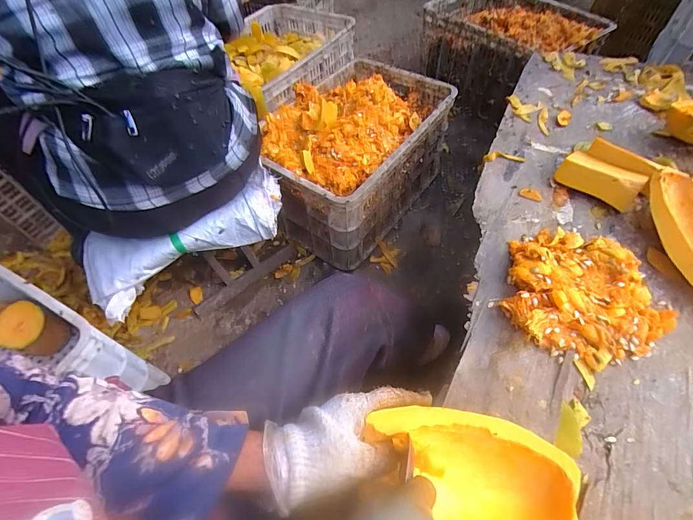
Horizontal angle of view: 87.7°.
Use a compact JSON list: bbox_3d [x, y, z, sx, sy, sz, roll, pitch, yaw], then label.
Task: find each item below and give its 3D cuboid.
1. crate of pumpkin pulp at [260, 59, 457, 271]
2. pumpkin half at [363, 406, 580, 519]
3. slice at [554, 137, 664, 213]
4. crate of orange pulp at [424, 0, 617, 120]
[{"bbox_3d":[0.021,-0.292,1.001,0.348,0.299,0.512,30,61,22],"label":"crate of pumpkin pulp"},{"bbox_3d":[0.114,0.203,0.328,0.179,0.059,0.107,6,55,8],"label":"pumpkin half"},{"bbox_3d":[0.417,-0.135,0.580,0.084,0.052,0.120,-39,62,-22],"label":"slice"},{"bbox_3d":[0.582,-0.760,1.303,0.377,0.240,0.523,-39,61,-22],"label":"crate of orange pulp"}]

